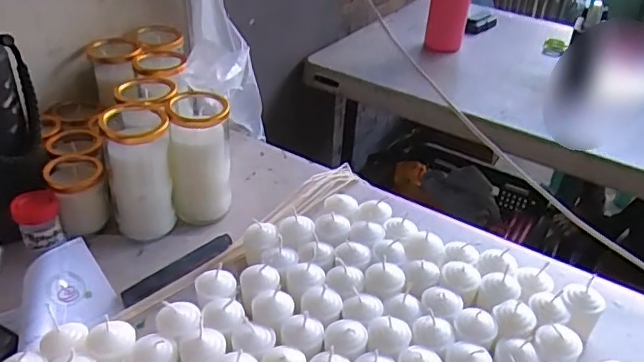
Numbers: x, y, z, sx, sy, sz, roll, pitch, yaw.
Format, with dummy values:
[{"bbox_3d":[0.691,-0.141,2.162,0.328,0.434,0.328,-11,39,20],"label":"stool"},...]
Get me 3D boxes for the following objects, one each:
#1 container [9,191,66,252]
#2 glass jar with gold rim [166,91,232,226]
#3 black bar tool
[{"bbox_3d":[-0.302,0.043,0.613,0.043,0.053,0.042,-16,39,-25],"label":"container"},{"bbox_3d":[-0.143,-0.029,0.675,0.068,0.134,0.075,-6,36,-13],"label":"glass jar with gold rim"},{"bbox_3d":[-0.148,0.091,0.610,0.018,0.010,0.133,29,42,32],"label":"black bar tool"}]

